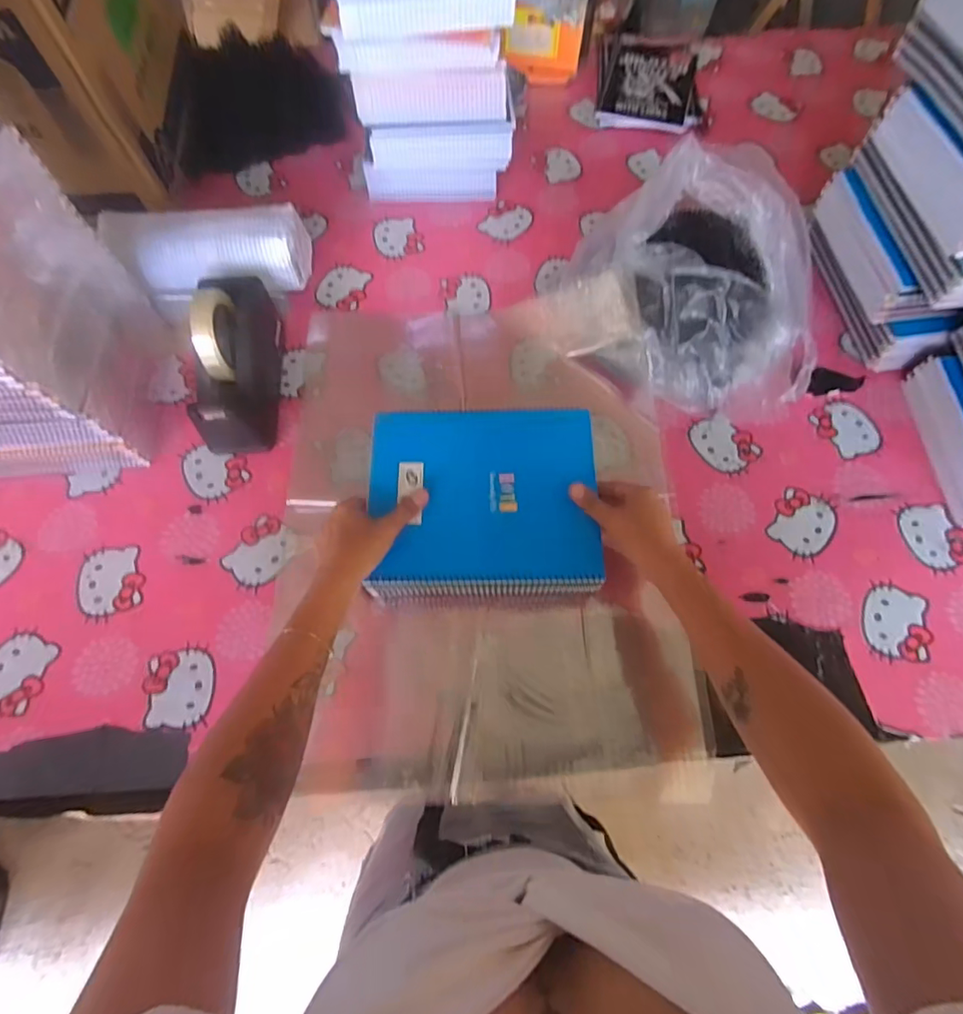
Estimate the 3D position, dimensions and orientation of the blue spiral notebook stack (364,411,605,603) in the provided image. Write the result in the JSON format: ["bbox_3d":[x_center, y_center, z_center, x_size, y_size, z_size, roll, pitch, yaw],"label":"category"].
[{"bbox_3d":[0.006,-0.007,0.581,0.248,0.046,0.219,-2,82,-3],"label":"blue spiral notebook stack"}]

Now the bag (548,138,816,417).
[{"bbox_3d":[0.257,-0.270,0.636,0.314,0.167,0.227,27,70,11],"label":"bag"}]

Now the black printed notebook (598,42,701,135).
[{"bbox_3d":[0.295,-0.731,0.893,0.172,0.030,0.208,14,68,6],"label":"black printed notebook"}]

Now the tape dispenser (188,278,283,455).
[{"bbox_3d":[-0.297,-0.178,0.618,0.079,0.118,0.210,-2,80,-1],"label":"tape dispenser"}]

